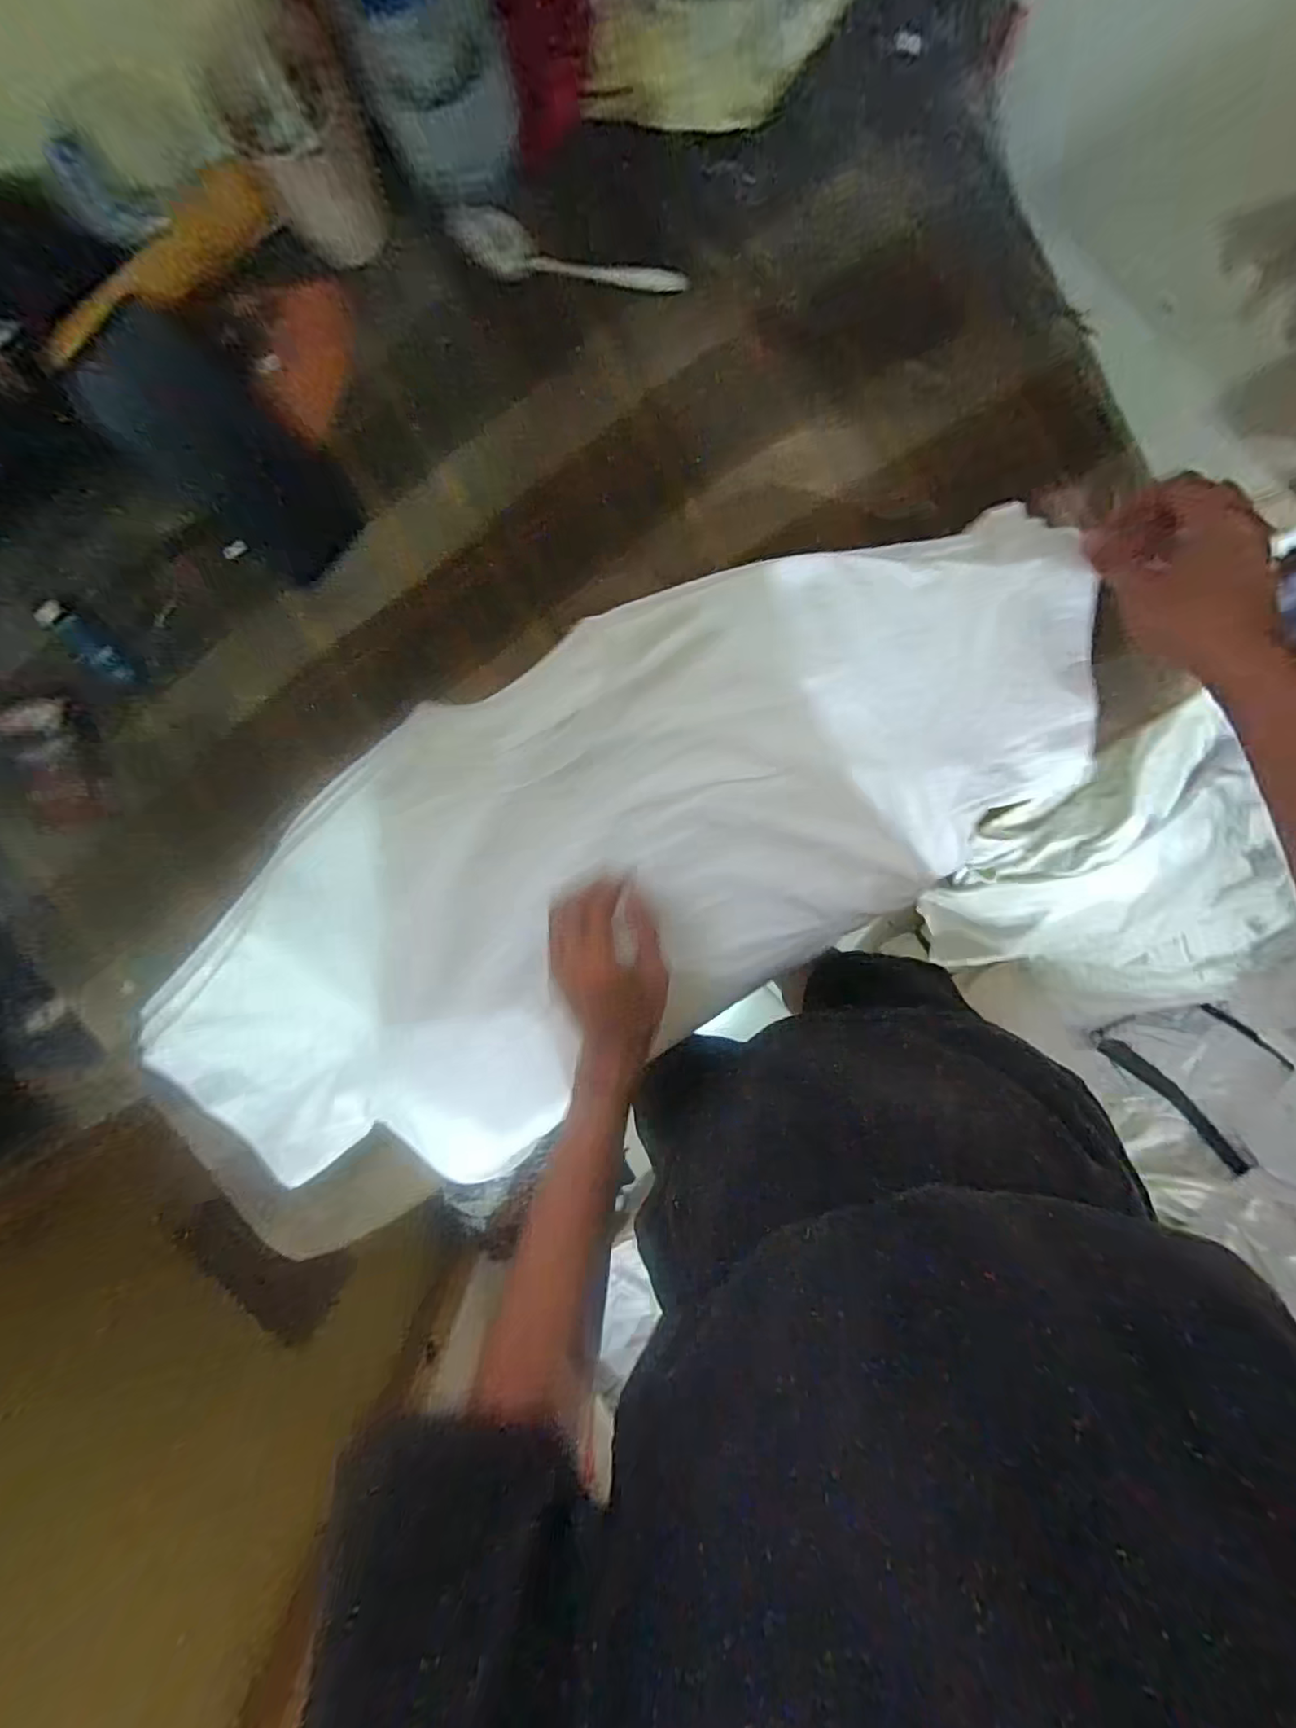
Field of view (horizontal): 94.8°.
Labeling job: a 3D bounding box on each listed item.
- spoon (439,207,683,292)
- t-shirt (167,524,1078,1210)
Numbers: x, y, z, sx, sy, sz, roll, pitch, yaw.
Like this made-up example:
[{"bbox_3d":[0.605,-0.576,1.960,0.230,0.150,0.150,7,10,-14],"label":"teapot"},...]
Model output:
[{"bbox_3d":[-0.058,-0.457,0.449,0.173,0.022,0.030,0,96,-12],"label":"spoon"},{"bbox_3d":[-0.037,0.008,0.508,0.829,0.074,0.342,-29,94,5],"label":"t-shirt"}]

